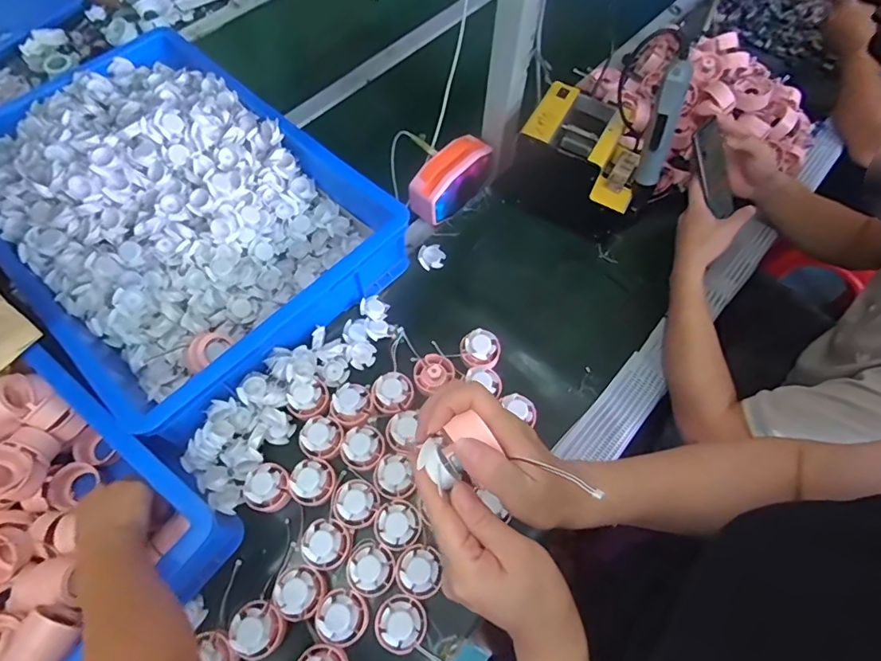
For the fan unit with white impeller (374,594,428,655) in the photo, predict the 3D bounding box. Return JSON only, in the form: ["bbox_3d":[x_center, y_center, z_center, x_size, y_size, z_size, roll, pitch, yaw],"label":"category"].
[{"bbox_3d":[-0.042,0.317,0.530,0.054,0.026,0.053,1,63,-1],"label":"fan unit with white impeller"}]

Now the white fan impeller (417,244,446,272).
[{"bbox_3d":[-0.014,-0.114,0.767,0.042,0.011,0.040,1,63,-1],"label":"white fan impeller"}]

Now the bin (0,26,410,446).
[{"bbox_3d":[-0.395,-0.187,0.705,0.580,0.145,0.414,41,69,17],"label":"bin"}]

